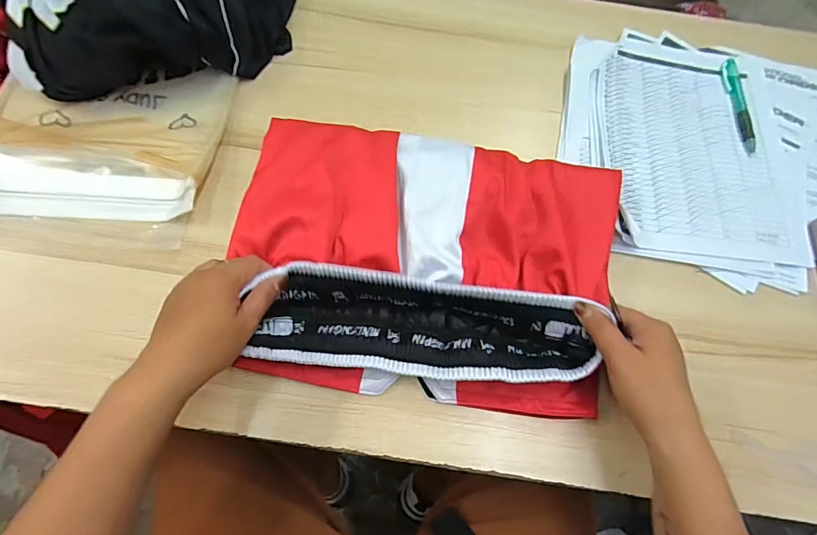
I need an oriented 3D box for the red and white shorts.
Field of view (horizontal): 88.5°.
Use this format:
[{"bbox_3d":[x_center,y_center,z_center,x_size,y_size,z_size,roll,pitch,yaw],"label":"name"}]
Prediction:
[{"bbox_3d":[0.017,-0.012,0.390,0.350,0.051,0.247,8,69,0],"label":"red and white shorts"}]

